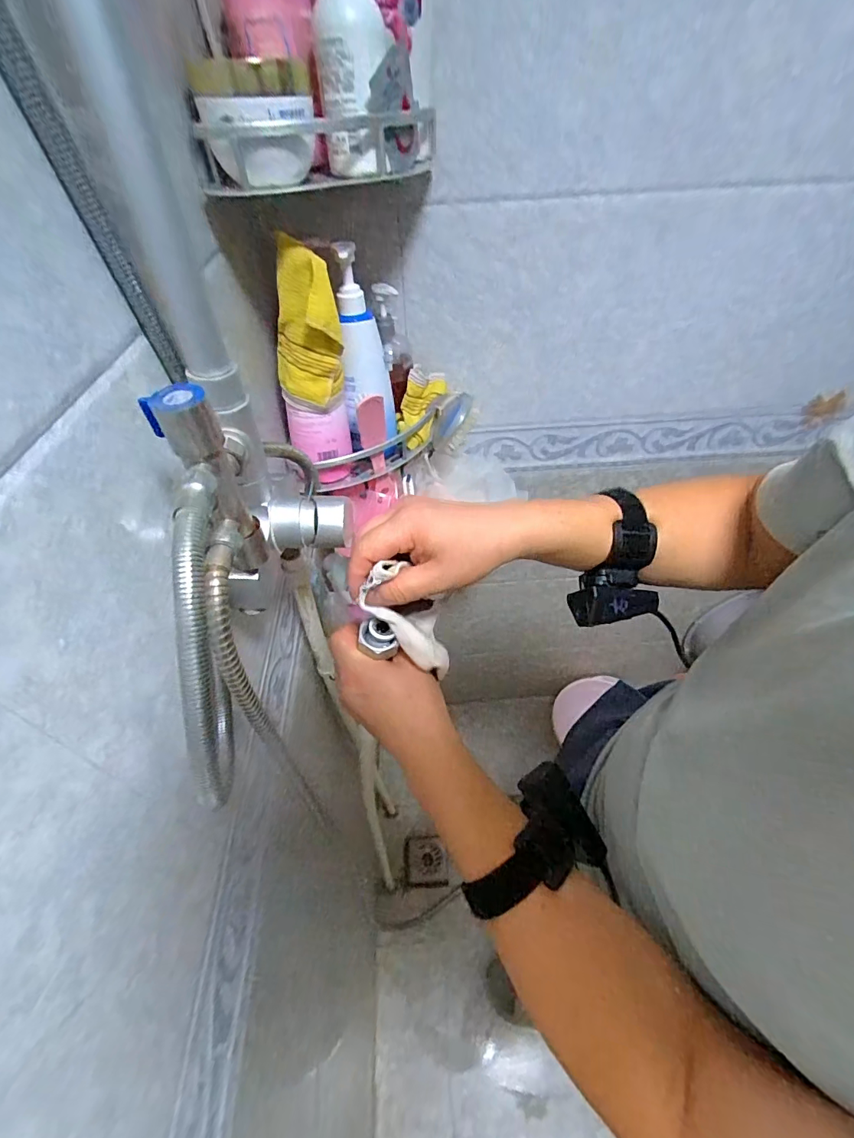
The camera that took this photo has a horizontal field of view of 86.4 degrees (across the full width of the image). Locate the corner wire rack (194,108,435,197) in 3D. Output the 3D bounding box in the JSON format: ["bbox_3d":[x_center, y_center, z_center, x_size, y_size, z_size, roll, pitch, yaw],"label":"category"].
[{"bbox_3d":[-0.084,-0.344,0.371,0.163,0.038,0.152,3,47,6],"label":"corner wire rack"}]

